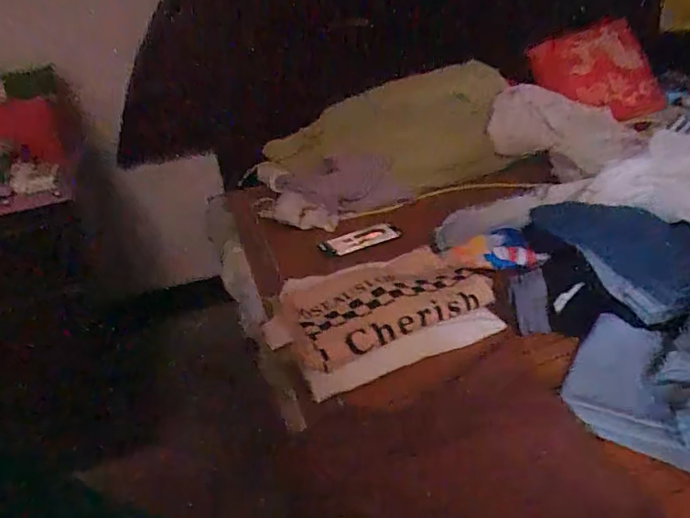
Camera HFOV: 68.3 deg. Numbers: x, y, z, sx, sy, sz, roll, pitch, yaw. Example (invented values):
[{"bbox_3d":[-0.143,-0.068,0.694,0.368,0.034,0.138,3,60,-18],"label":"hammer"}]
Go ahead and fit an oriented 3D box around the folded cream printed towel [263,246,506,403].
[{"bbox_3d":[0.046,0.067,0.745,0.310,0.059,0.223,-17,30,-16],"label":"folded cream printed towel"}]

